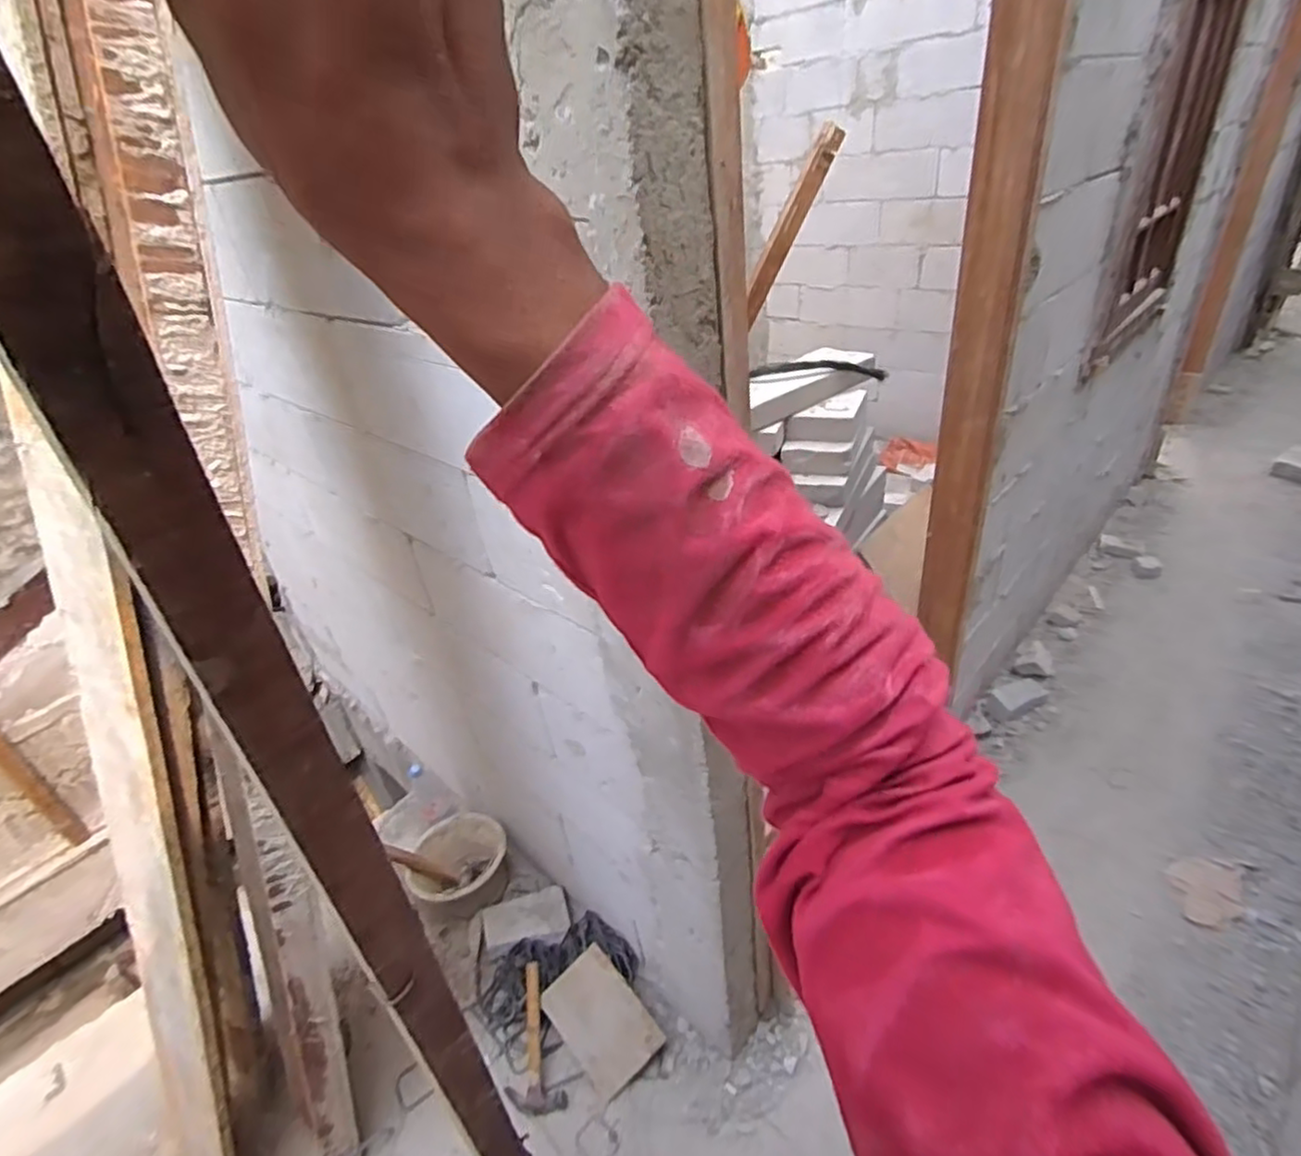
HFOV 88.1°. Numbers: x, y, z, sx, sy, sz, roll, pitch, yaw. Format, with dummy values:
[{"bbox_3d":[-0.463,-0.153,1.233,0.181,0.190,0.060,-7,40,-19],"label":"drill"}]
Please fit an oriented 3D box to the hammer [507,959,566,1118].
[{"bbox_3d":[-0.244,0.972,1.428,0.120,0.051,0.271,-7,66,1],"label":"hammer"}]

